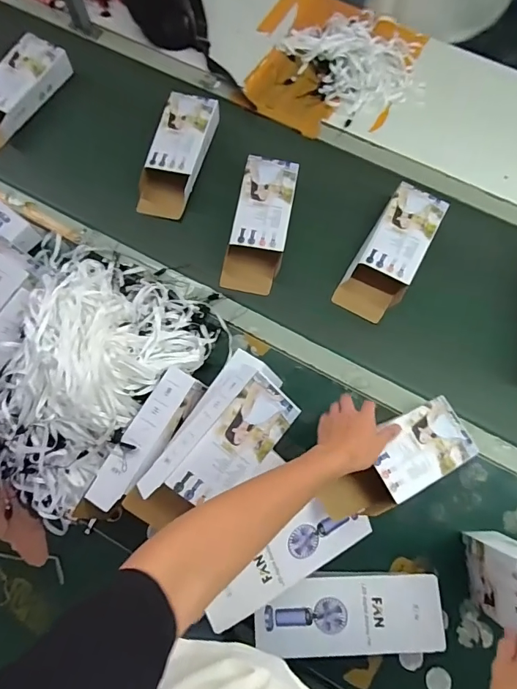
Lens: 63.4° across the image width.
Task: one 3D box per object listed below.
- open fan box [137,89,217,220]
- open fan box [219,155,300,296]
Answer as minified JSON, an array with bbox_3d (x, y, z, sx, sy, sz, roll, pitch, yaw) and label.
[{"bbox_3d":[-0.156,-0.374,0.822,0.099,0.053,0.243,16,77,6],"label":"open fan box"},{"bbox_3d":[0.005,-0.222,0.790,0.104,0.082,0.246,12,73,4],"label":"open fan box"}]

